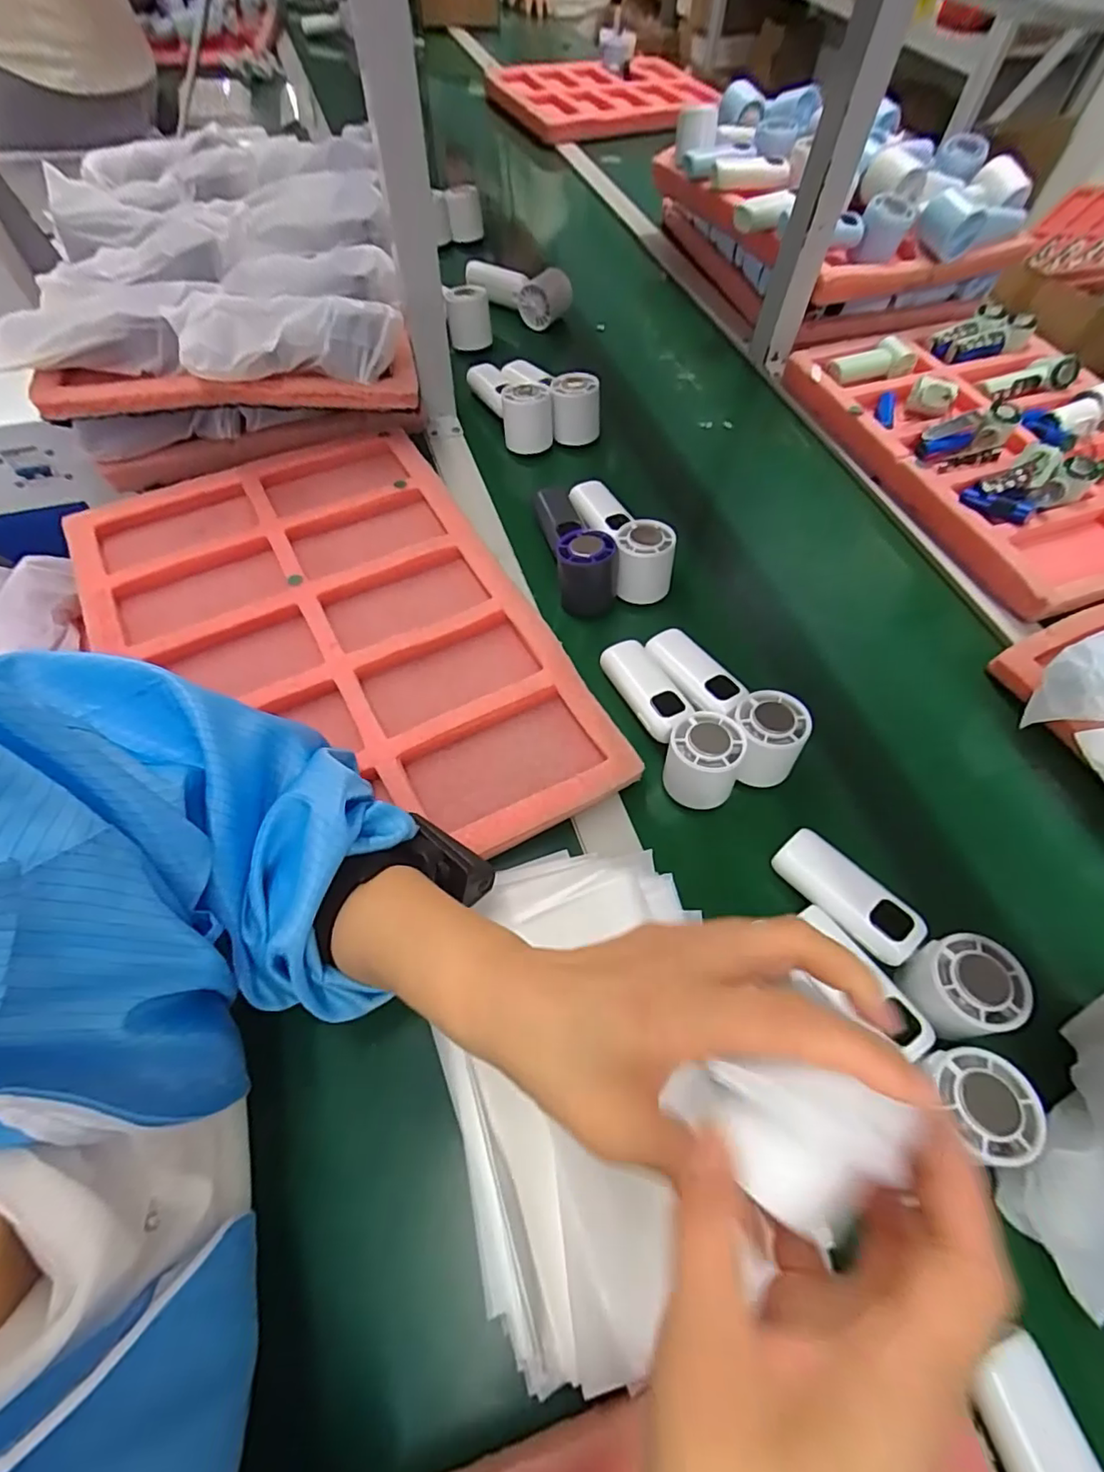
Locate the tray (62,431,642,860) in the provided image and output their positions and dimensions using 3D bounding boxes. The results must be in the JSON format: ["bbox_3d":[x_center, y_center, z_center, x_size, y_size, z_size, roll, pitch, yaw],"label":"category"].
[{"bbox_3d":[-0.203,-0.091,0.509,0.336,0.050,0.521,-27,66,-16],"label":"tray"}]

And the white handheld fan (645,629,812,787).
[{"bbox_3d":[0.137,-0.035,0.460,0.058,0.050,0.156,-26,66,-16],"label":"white handheld fan"}]

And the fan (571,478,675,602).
[{"bbox_3d":[0.066,-0.204,0.560,0.051,0.061,0.158,-16,63,-11],"label":"fan"}]

